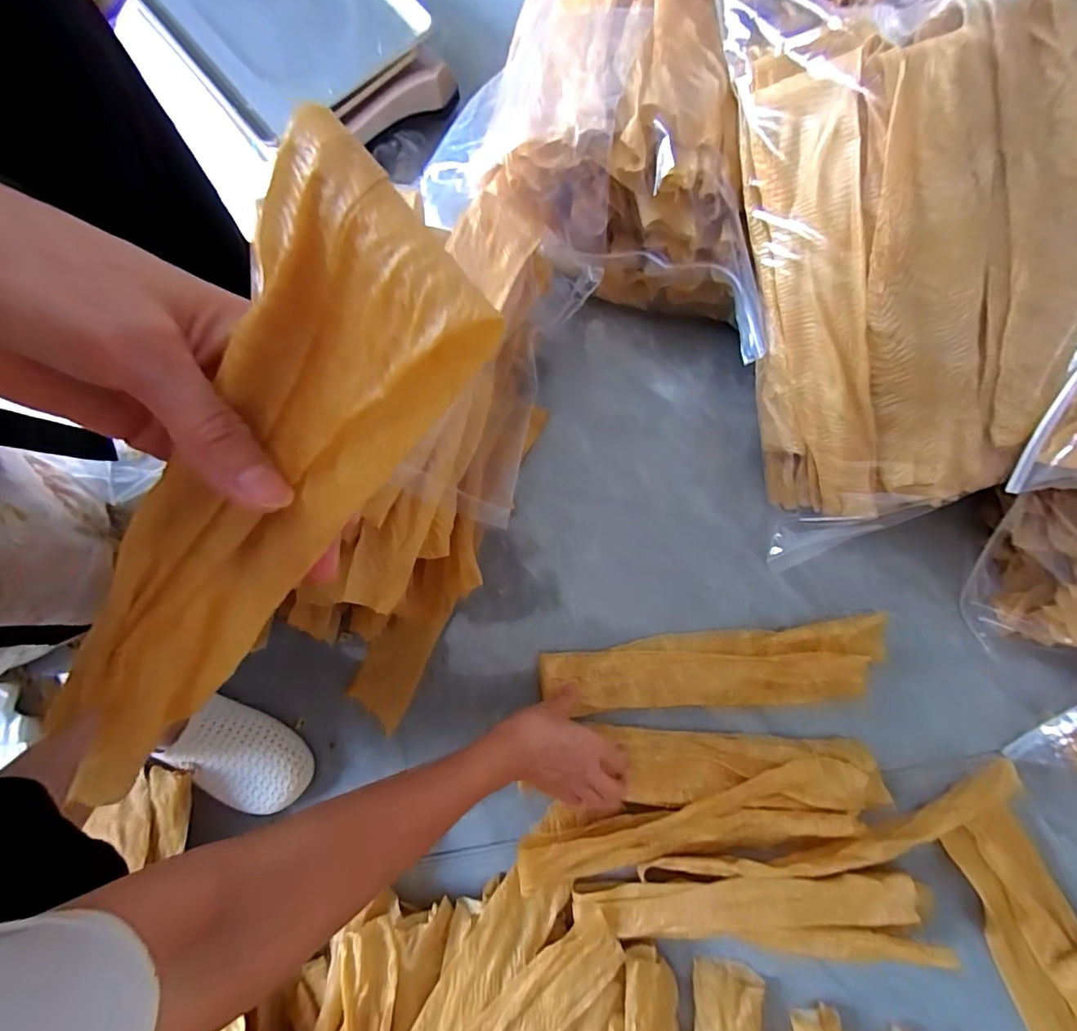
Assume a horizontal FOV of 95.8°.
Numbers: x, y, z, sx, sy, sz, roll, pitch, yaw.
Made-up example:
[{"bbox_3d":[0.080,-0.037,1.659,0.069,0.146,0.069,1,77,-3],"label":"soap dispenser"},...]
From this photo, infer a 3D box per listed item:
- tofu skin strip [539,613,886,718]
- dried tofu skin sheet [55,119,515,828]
[{"bbox_3d":[0.185,0.171,0.537,0.358,0.028,0.082,-6,77,4],"label":"tofu skin strip"},{"bbox_3d":[-0.134,0.021,0.190,0.317,0.020,0.072,-43,77,27],"label":"dried tofu skin sheet"}]

